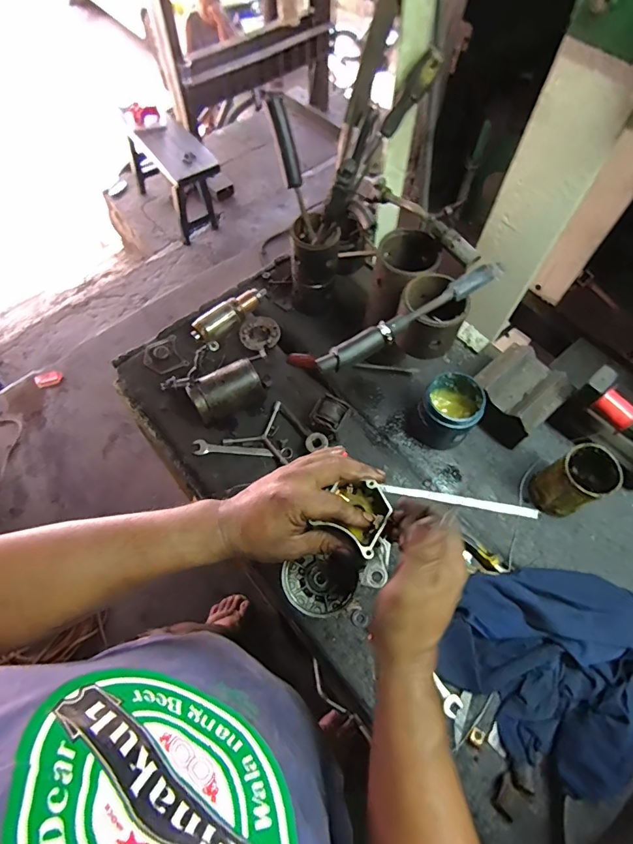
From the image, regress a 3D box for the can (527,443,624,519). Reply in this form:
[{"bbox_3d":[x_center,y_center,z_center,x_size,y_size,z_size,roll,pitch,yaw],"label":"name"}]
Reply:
[{"bbox_3d":[0.378,0.090,0.642,0.079,0.120,0.074,0,63,-1],"label":"can"}]

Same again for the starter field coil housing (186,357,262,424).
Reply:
[{"bbox_3d":[-0.154,-0.050,0.751,0.116,0.071,0.067,-27,67,-14],"label":"starter field coil housing"}]

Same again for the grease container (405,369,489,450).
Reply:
[{"bbox_3d":[0.210,-0.016,0.706,0.093,0.101,0.085,0,63,-1],"label":"grease container"}]

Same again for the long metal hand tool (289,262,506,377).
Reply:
[{"bbox_3d":[0.110,-0.129,0.550,0.298,0.032,0.039,-24,66,-12],"label":"long metal hand tool"}]

